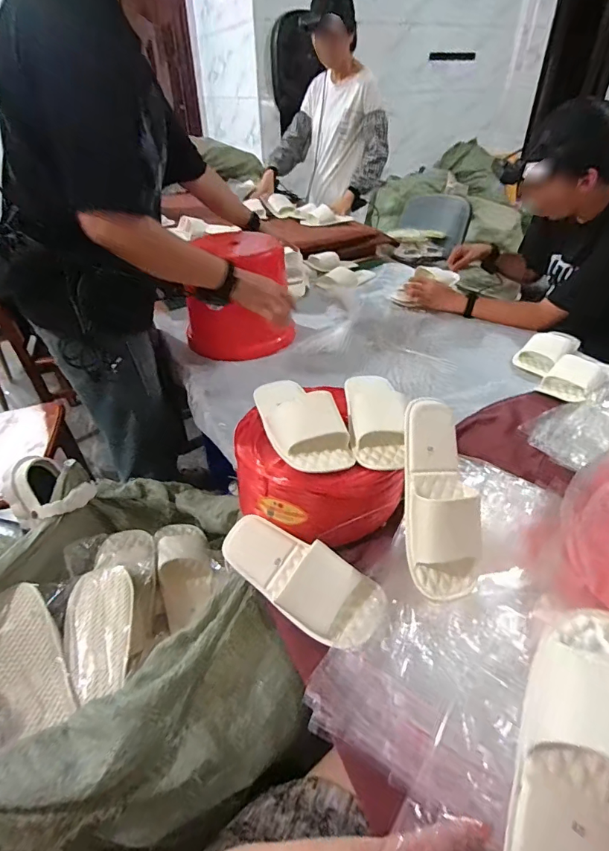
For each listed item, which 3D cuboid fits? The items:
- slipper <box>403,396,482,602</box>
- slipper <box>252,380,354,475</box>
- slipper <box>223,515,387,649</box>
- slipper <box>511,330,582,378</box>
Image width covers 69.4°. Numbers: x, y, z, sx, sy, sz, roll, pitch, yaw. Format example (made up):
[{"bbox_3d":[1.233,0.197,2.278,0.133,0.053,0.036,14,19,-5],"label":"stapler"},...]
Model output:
[{"bbox_3d":[0.179,0.090,0.570,0.102,0.059,0.247,-1,75,0],"label":"slipper"},{"bbox_3d":[-0.007,-0.019,0.657,0.105,0.054,0.227,-13,39,-15],"label":"slipper"},{"bbox_3d":[-0.011,0.196,0.575,0.235,0.060,0.095,27,67,25],"label":"slipper"},{"bbox_3d":[0.629,-0.202,1.133,0.108,0.051,0.225,28,47,33],"label":"slipper"}]

